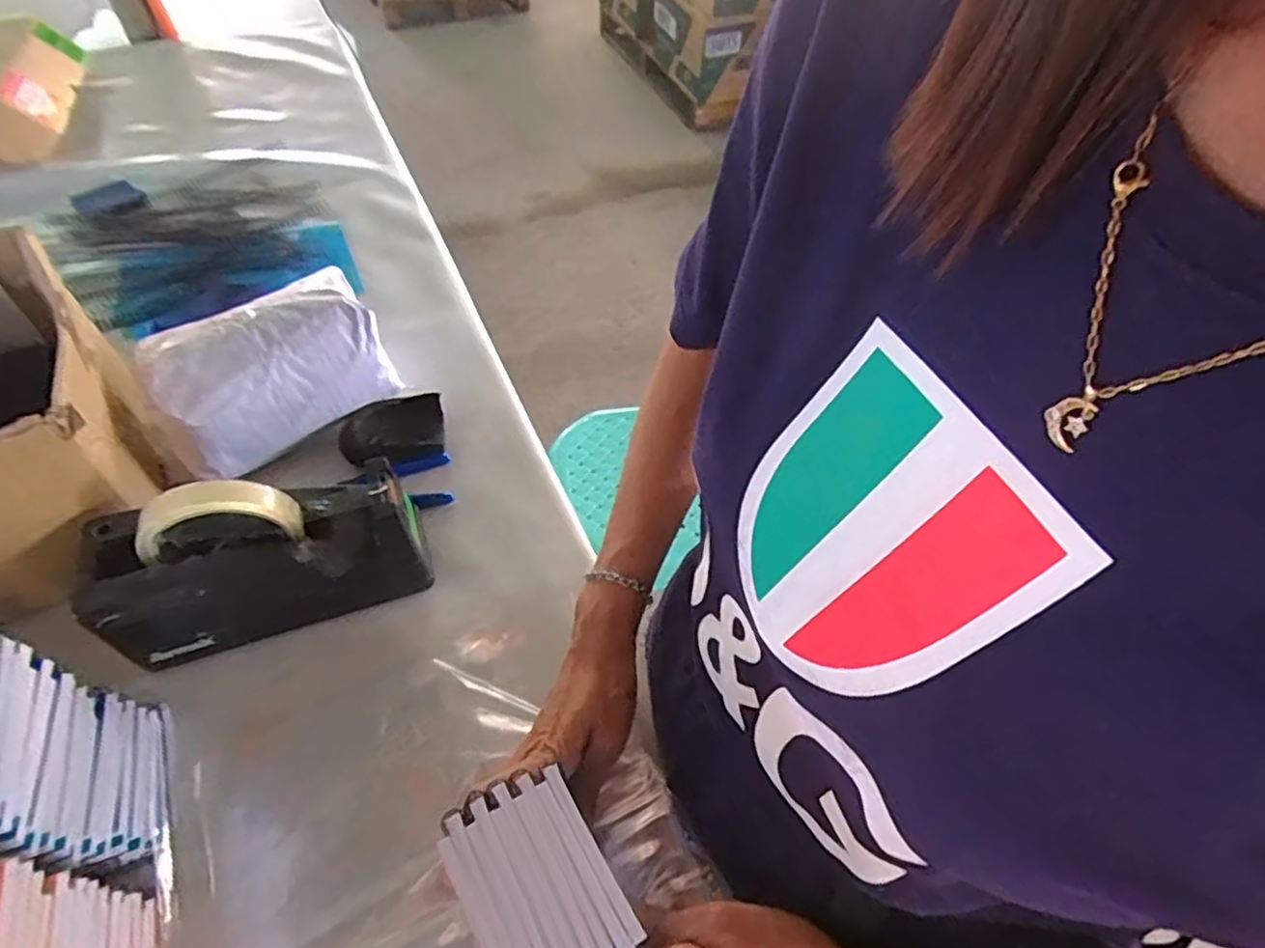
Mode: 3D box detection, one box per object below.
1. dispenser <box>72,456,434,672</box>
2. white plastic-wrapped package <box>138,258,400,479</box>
[{"bbox_3d":[-0.256,0.052,0.475,0.202,0.118,0.077,-17,55,-14],"label":"dispenser"},{"bbox_3d":[-0.304,-0.083,0.583,0.178,0.106,0.091,-33,60,-24],"label":"white plastic-wrapped package"}]

